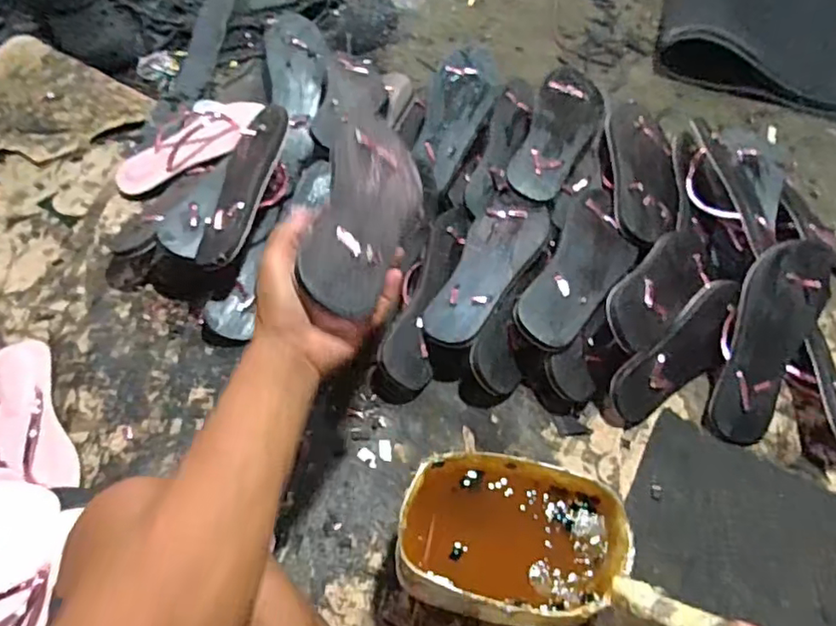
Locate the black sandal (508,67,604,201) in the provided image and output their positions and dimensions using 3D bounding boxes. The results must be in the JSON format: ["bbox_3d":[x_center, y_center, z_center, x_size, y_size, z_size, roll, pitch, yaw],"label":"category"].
[{"bbox_3d":[0.194,-0.251,0.797,0.089,0.029,0.248,19,59,8],"label":"black sandal"}]

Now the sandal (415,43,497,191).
[{"bbox_3d":[0.053,-0.272,0.811,0.095,0.042,0.222,13,74,4],"label":"sandal"}]

